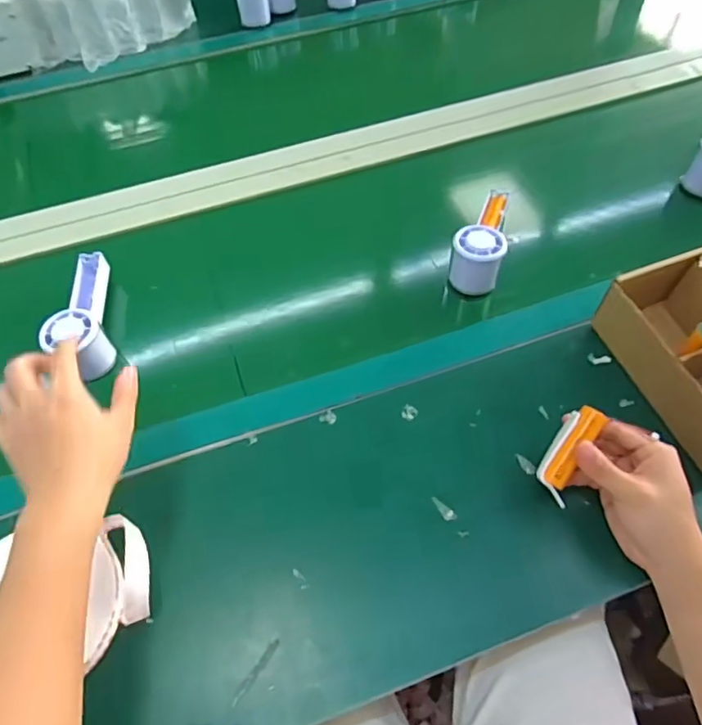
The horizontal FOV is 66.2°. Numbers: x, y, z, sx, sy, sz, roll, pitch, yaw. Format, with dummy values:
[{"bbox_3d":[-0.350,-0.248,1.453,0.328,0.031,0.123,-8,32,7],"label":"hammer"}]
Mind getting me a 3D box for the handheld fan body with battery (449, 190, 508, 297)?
[{"bbox_3d":[0.156,-0.153,0.621,0.053,0.055,0.144,17,59,12],"label":"handheld fan body with battery"}]

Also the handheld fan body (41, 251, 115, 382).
[{"bbox_3d":[-0.294,-0.050,0.594,0.055,0.054,0.164,-15,52,-7],"label":"handheld fan body"}]

